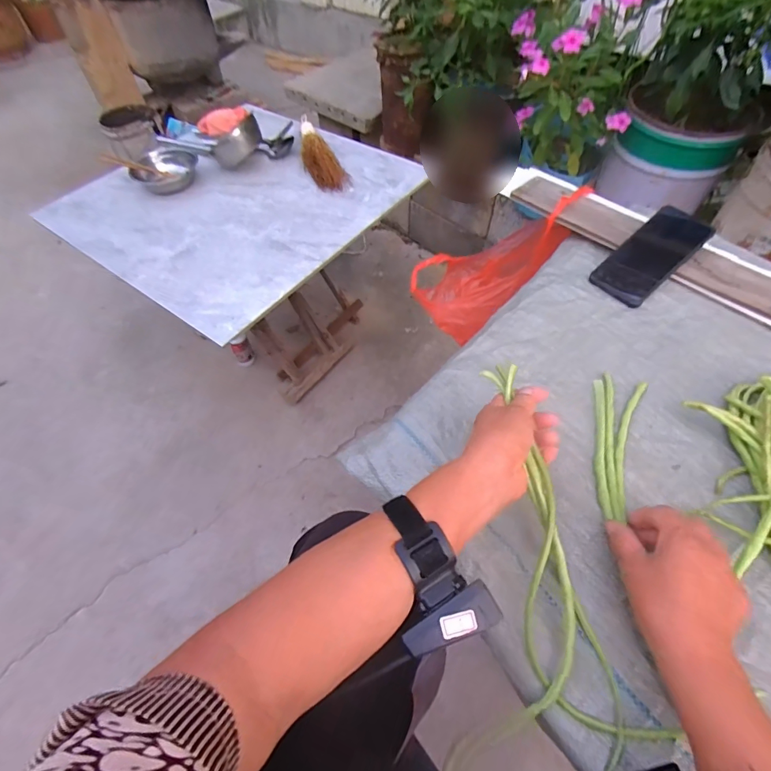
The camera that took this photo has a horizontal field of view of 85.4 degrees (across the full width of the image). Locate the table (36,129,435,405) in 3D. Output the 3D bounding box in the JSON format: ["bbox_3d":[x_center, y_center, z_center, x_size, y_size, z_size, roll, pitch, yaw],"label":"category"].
[{"bbox_3d":[-0.362,-0.377,1.326,0.697,0.530,0.773,33,62,21],"label":"table"}]

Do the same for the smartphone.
[{"bbox_3d":[0.373,-0.182,0.587,0.165,0.014,0.077,-41,63,-5],"label":"smartphone"}]

